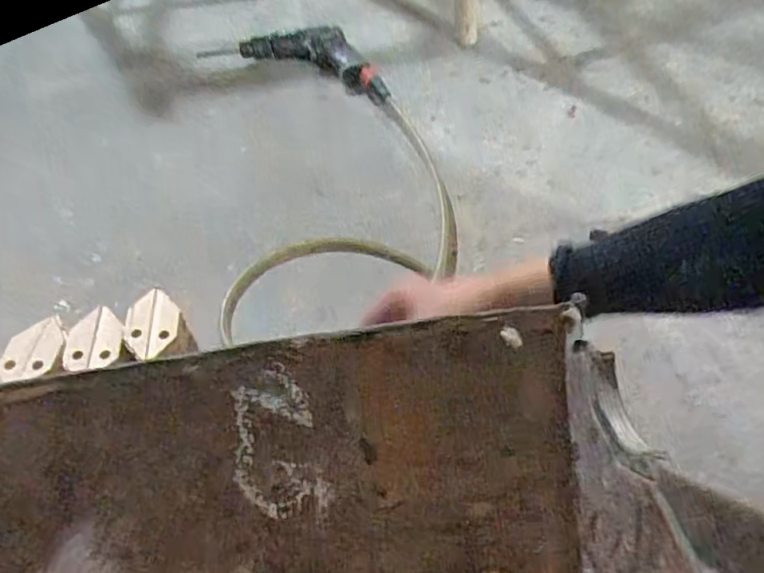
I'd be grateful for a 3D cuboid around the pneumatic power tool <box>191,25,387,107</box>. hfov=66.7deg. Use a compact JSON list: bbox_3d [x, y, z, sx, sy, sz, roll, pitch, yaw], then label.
[{"bbox_3d":[-0.114,-0.338,0.851,0.299,0.041,0.101,18,52,15],"label":"pneumatic power tool"}]

